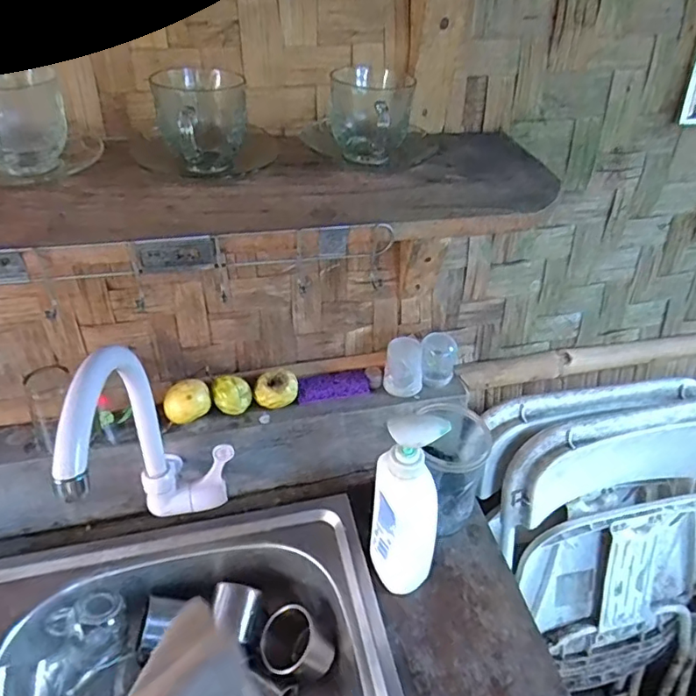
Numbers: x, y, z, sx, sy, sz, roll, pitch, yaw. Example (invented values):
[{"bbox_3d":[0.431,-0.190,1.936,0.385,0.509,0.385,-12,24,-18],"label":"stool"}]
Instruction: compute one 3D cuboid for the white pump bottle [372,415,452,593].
[{"bbox_3d":[0.063,0.170,0.585,0.078,0.248,0.053,22,36,27],"label":"white pump bottle"}]

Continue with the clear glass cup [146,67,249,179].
[{"bbox_3d":[-0.126,-0.193,0.479,0.076,0.079,0.087,-8,41,-12],"label":"clear glass cup"}]

